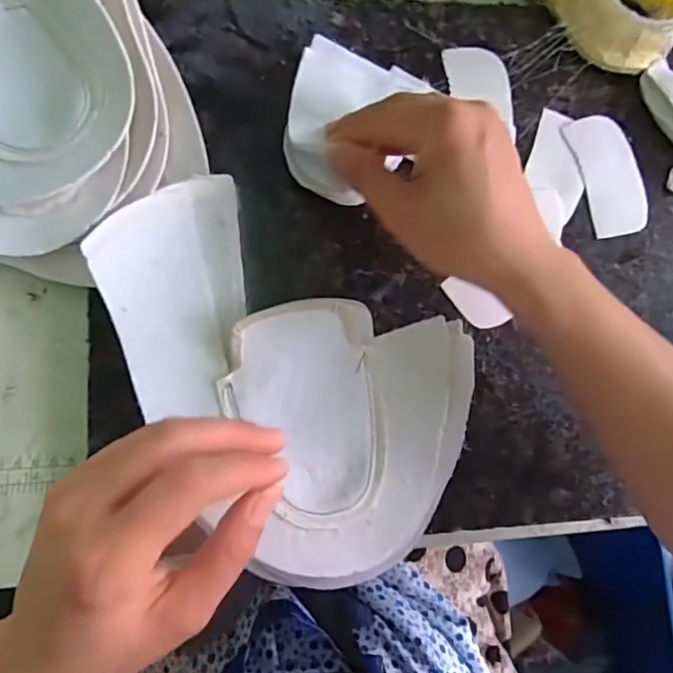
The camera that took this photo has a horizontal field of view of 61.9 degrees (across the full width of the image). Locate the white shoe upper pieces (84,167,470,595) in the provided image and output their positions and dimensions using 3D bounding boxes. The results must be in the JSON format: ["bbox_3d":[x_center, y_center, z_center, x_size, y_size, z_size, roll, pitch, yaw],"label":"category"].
[{"bbox_3d":[-0.036,0.022,0.312,0.235,0.036,0.158,32,80,-2],"label":"white shoe upper pieces"}]

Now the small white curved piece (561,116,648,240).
[{"bbox_3d":[0.191,-0.113,0.391,0.044,0.004,0.085,-14,85,-8],"label":"small white curved piece"}]

